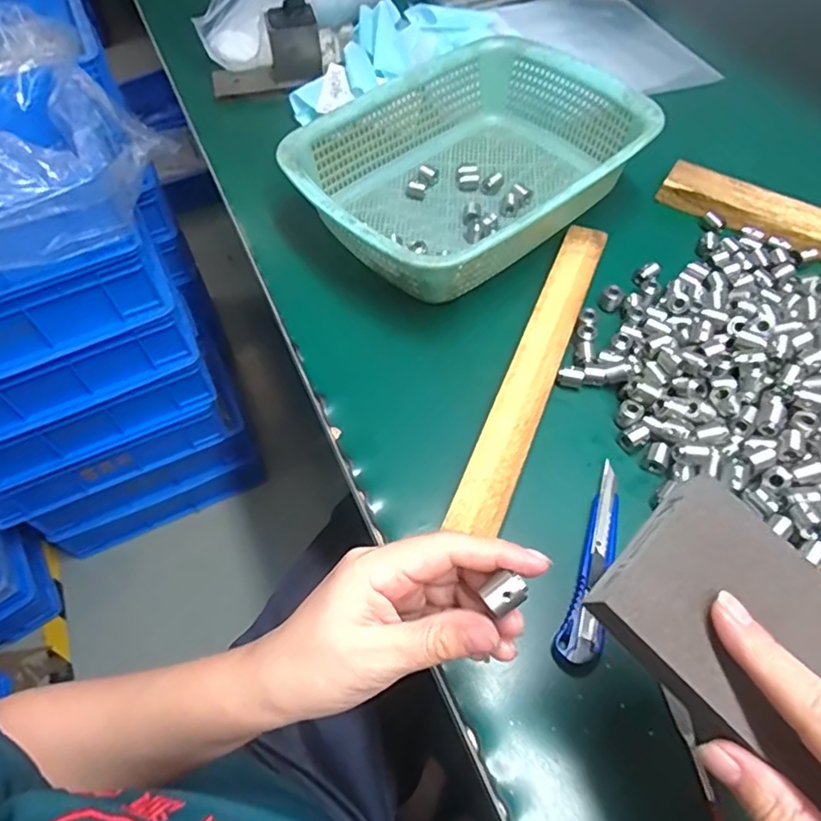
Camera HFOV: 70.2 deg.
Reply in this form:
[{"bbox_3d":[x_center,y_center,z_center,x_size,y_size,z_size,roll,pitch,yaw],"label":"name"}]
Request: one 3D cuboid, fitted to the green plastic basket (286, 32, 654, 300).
[{"bbox_3d":[0.052,-0.218,0.521,0.291,0.068,0.216,-36,62,-20],"label":"green plastic basket"}]

